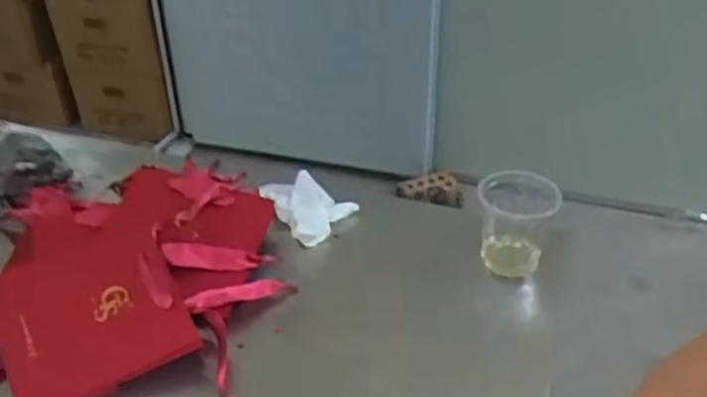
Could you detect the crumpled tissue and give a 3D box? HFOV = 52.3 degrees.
[{"bbox_3d":[-0.040,0.006,0.727,0.079,0.024,0.101,-18,37,-23],"label":"crumpled tissue"}]

